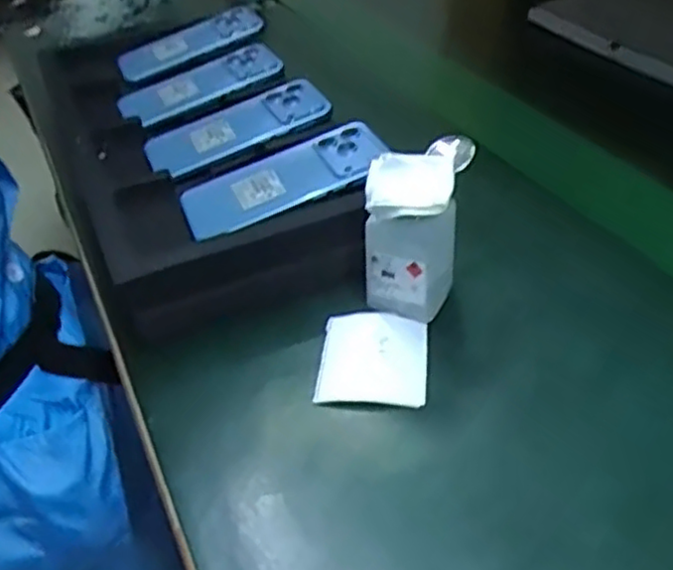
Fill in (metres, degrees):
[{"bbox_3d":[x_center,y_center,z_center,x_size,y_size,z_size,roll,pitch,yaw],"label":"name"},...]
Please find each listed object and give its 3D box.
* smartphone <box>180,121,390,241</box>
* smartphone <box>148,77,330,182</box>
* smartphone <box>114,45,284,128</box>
[{"bbox_3d":[-0.039,-0.085,0.570,0.168,0.012,0.082,-24,46,-11],"label":"smartphone"},{"bbox_3d":[-0.088,-0.142,0.642,0.162,0.016,0.077,-28,52,-12],"label":"smartphone"},{"bbox_3d":[-0.134,-0.200,0.718,0.164,0.013,0.089,-28,43,-19],"label":"smartphone"}]

